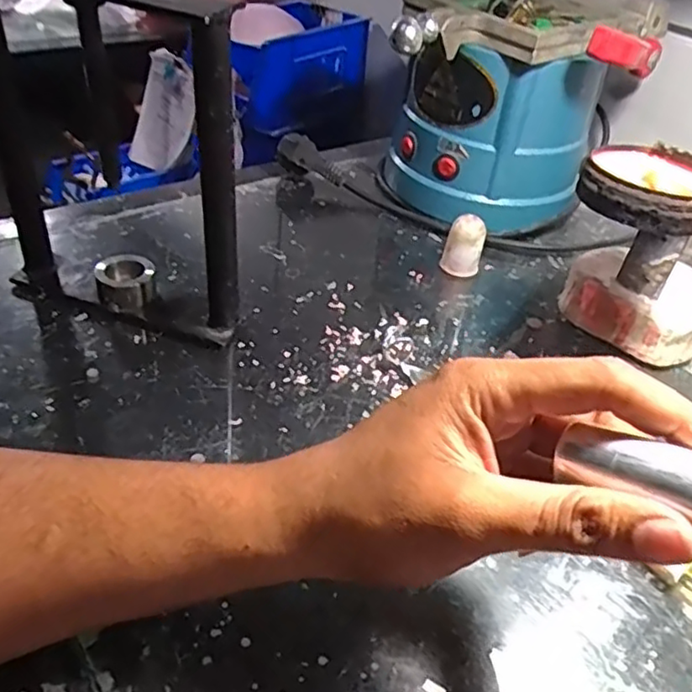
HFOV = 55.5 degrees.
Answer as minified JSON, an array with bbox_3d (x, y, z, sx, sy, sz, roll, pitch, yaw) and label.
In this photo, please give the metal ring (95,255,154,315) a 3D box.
[{"bbox_3d":[-0.144,-0.042,0.432,0.034,0.026,0.034,-5,41,-14],"label":"metal ring"}]

